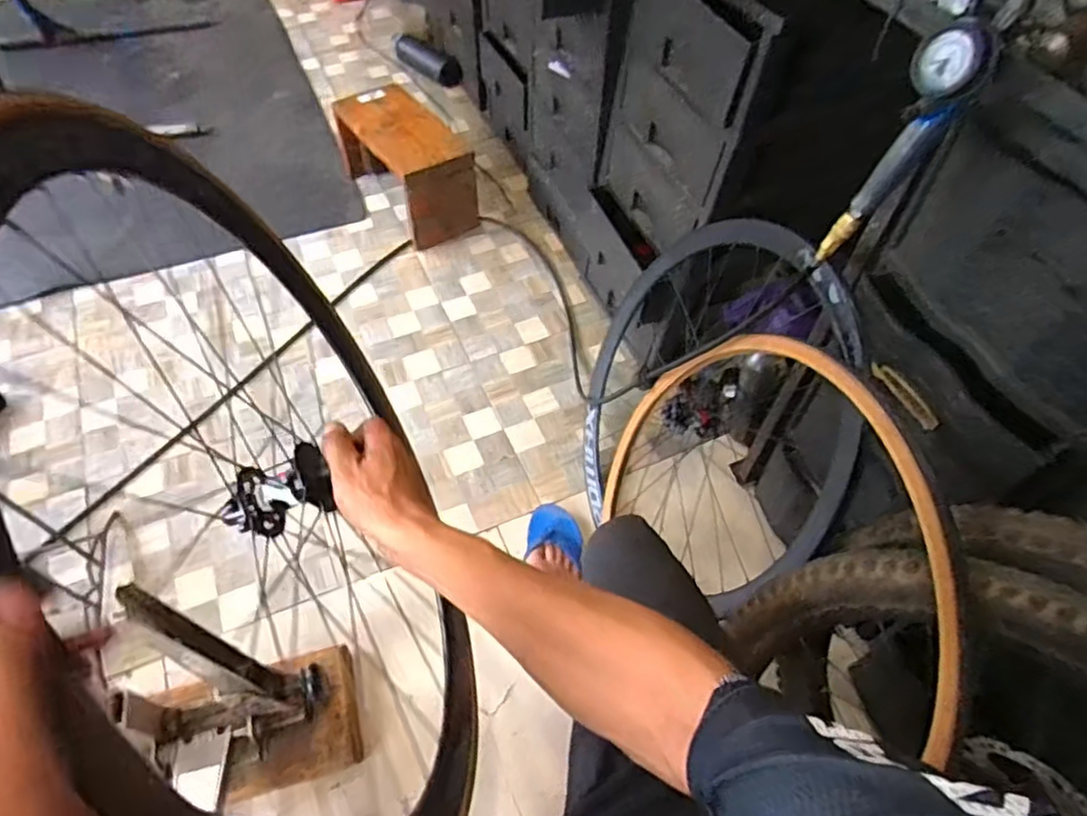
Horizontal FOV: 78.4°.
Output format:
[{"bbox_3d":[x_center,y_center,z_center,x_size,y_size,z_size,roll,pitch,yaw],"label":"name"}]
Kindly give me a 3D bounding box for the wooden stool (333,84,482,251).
[{"bbox_3d":[-0.363,-0.648,1.763,0.209,0.227,0.421,-28,60,-20],"label":"wooden stool"}]

